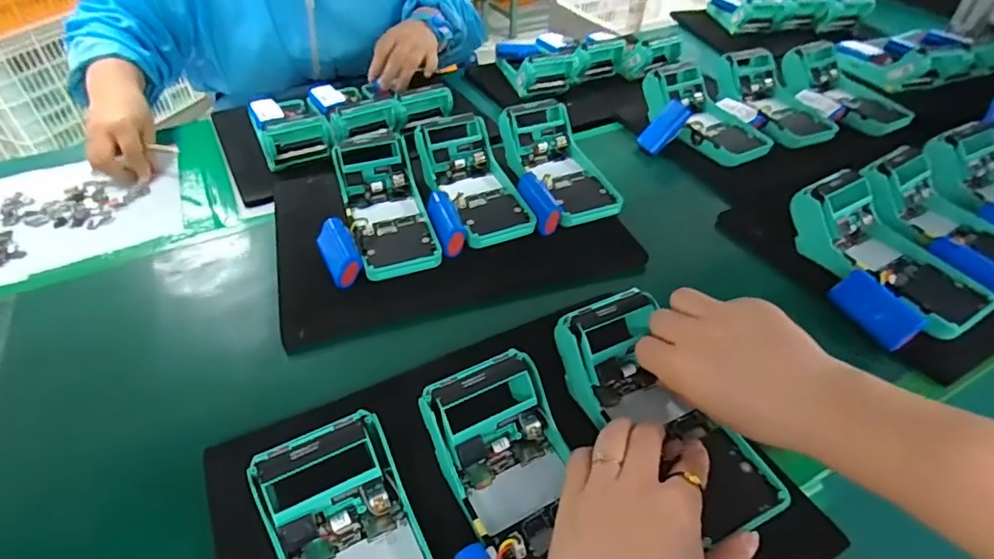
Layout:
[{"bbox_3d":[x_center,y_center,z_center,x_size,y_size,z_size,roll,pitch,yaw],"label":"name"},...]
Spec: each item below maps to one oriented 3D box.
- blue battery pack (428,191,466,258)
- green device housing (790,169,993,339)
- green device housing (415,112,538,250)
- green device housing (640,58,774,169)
[{"bbox_3d":[-0.051,-0.061,0.539,0.027,0.022,0.080,-11,56,-14],"label":"blue battery pack"},{"bbox_3d":[0.359,-0.031,0.491,0.096,0.056,0.164,-18,45,-21],"label":"green device housing"},{"bbox_3d":[-0.029,-0.106,0.587,0.086,0.046,0.175,-16,59,-19],"label":"green device housing"},{"bbox_3d":[0.263,-0.217,0.695,0.095,0.081,0.178,-21,46,-24],"label":"green device housing"}]

